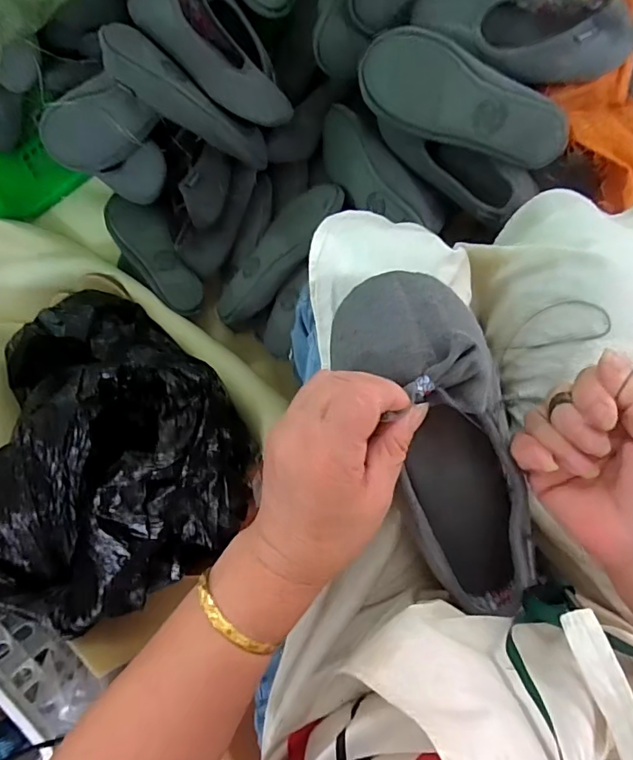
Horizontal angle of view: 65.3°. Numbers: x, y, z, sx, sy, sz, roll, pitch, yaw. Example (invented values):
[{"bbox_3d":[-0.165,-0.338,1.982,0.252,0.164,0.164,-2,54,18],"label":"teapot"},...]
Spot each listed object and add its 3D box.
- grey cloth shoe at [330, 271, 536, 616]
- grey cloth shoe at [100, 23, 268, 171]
[{"bbox_3d":[0.079,0.035,0.310,0.081,0.057,0.206,-21,99,8],"label":"grey cloth shoe"},{"bbox_3d":[-0.167,-0.368,0.660,0.244,0.044,0.062,29,97,-27],"label":"grey cloth shoe"}]

